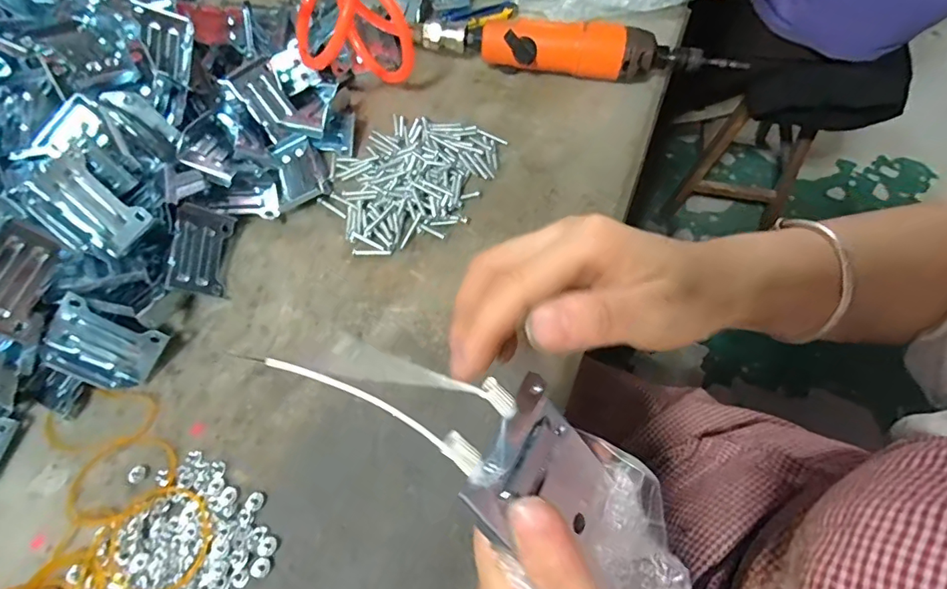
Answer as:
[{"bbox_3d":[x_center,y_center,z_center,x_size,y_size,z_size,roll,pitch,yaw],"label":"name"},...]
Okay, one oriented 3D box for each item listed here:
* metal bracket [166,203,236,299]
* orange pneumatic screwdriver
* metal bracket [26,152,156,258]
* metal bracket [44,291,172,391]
[{"bbox_3d":[-0.183,-0.028,0.335,0.010,0.036,0.057,-11,71,39],"label":"metal bracket"},{"bbox_3d":[0.082,-0.199,0.415,0.247,0.043,0.036,5,63,2],"label":"orange pneumatic screwdriver"},{"bbox_3d":[-0.221,-0.053,0.289,0.036,0.007,0.058,-40,102,10],"label":"metal bracket"},{"bbox_3d":[-0.222,0.030,0.296,0.059,0.017,0.040,31,72,-18],"label":"metal bracket"}]

